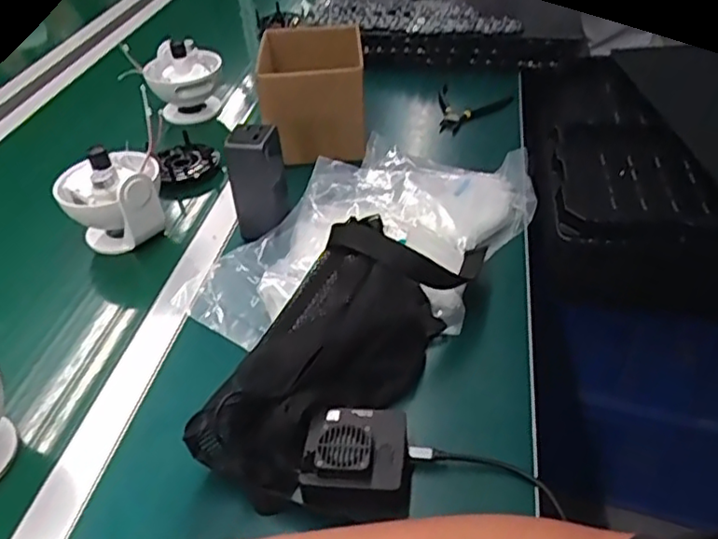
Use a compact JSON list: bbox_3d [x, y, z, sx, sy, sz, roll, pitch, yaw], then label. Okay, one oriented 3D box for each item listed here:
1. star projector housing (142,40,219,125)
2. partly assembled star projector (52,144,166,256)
[{"bbox_3d":[-0.260,-0.279,0.975,0.106,0.113,0.096,-15,39,-11],"label":"star projector housing"},{"bbox_3d":[-0.282,-0.084,0.747,0.115,0.107,0.088,-21,42,-19],"label":"partly assembled star projector"}]

